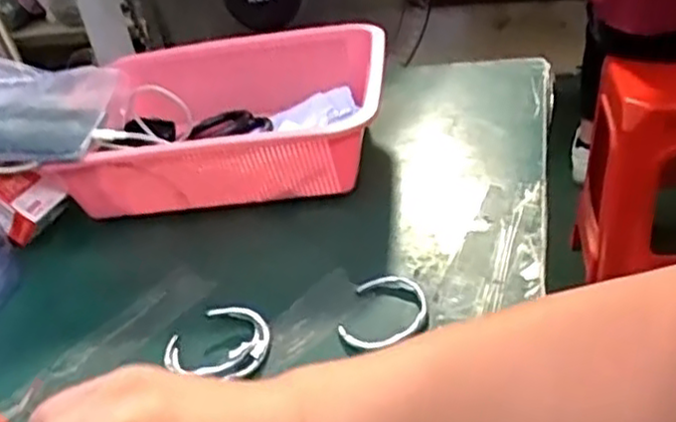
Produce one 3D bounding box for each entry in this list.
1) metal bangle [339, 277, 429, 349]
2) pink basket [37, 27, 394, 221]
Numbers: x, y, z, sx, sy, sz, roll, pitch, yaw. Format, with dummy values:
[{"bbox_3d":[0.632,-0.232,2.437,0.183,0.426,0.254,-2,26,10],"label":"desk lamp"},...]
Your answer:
[{"bbox_3d":[0.032,0.068,0.493,0.052,0.006,0.070,4,36,23],"label":"metal bangle"},{"bbox_3d":[-0.091,-0.080,0.667,0.260,0.098,0.196,-6,33,8],"label":"pink basket"}]

